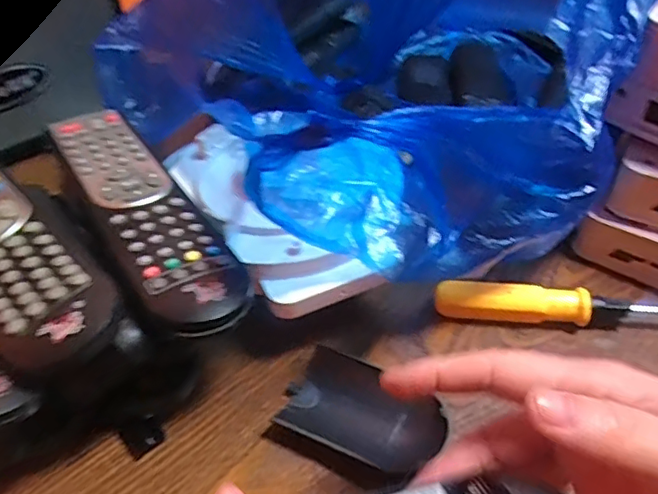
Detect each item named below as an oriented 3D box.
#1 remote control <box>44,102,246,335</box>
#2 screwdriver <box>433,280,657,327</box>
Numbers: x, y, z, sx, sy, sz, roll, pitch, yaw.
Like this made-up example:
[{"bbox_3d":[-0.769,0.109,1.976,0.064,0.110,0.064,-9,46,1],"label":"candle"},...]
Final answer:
[{"bbox_3d":[-0.100,-0.023,0.306,0.044,0.019,0.188,-26,48,-22],"label":"remote control"},{"bbox_3d":[0.136,0.034,0.318,0.151,0.020,0.016,4,43,7],"label":"screwdriver"}]

